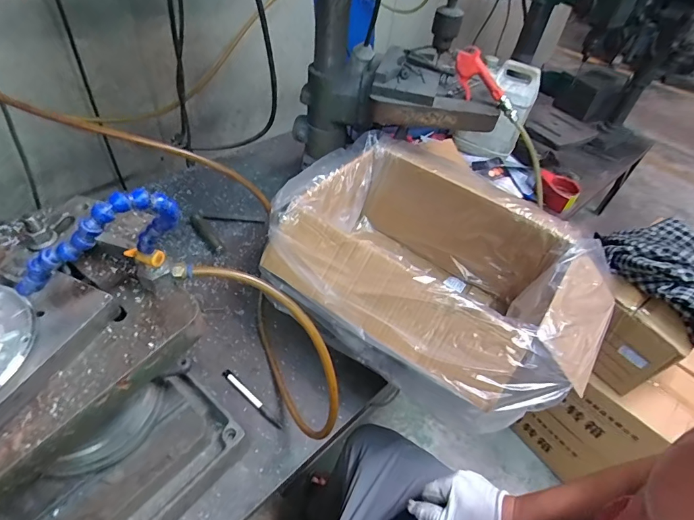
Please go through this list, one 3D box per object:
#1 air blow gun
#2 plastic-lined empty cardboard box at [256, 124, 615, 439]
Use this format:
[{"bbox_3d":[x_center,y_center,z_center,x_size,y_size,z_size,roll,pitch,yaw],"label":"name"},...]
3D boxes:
[{"bbox_3d":[0.286,-0.352,0.819,0.175,0.076,0.033,48,54,1],"label":"air blow gun"},{"bbox_3d":[0.148,0.031,0.750,0.547,0.231,0.400,32,51,21],"label":"plastic-lined empty cardboard box"}]

